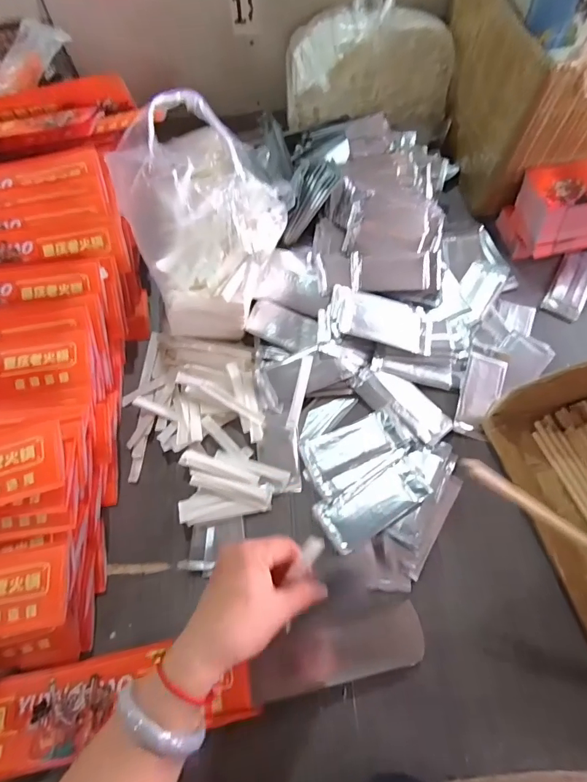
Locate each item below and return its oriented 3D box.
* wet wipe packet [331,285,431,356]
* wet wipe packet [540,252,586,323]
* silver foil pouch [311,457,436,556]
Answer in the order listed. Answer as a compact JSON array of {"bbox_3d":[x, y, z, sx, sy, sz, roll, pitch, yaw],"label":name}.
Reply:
[{"bbox_3d":[0.114,-0.092,0.540,0.133,0.013,0.069,16,70,-6],"label":"wet wipe packet"},{"bbox_3d":[0.393,-0.151,0.593,0.049,0.009,0.127,29,70,13],"label":"wet wipe packet"},{"bbox_3d":[0.088,0.123,0.464,0.119,0.020,0.056,-30,69,-11],"label":"silver foil pouch"}]

